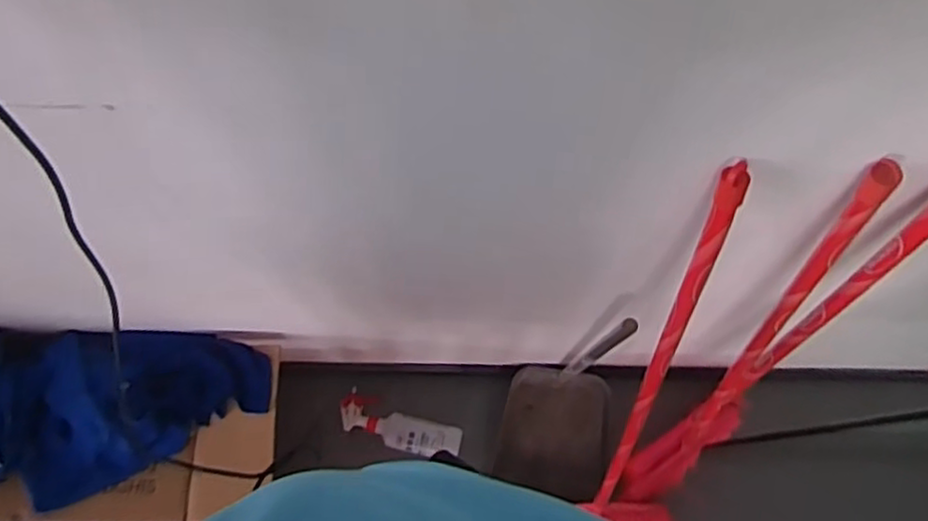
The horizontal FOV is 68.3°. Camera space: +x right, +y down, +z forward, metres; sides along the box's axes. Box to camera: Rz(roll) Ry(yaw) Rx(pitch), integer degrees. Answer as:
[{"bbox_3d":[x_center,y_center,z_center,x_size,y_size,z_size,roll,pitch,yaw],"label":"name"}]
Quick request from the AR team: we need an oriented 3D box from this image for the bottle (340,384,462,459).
[{"bbox_3d":[-0.132,0.343,1.402,0.255,0.073,0.085,20,72,5],"label":"bottle"}]

